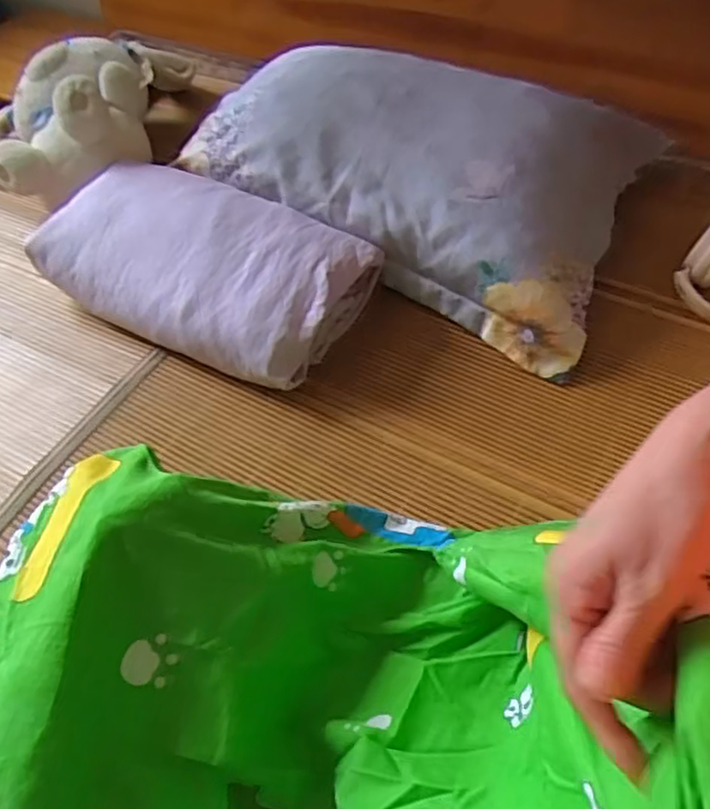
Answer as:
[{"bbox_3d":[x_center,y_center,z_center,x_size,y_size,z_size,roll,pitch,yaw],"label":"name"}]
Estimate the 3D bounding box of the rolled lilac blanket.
[{"bbox_3d":[-0.217,-0.197,0.972,0.450,0.129,0.246,25,58,22],"label":"rolled lilac blanket"}]

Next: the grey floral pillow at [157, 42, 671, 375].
[{"bbox_3d":[0.080,-0.374,1.040,0.592,0.178,0.391,25,58,22],"label":"grey floral pillow"}]

